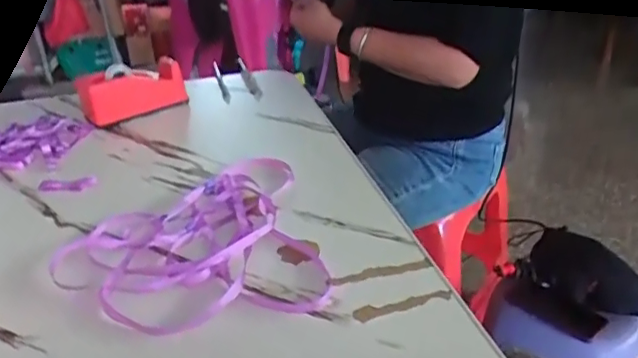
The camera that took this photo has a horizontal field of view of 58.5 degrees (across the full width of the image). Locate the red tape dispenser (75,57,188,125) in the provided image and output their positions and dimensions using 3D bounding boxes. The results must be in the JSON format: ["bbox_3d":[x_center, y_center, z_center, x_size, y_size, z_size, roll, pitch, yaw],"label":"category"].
[{"bbox_3d":[-0.287,-0.134,0.879,0.150,0.073,0.068,-19,33,-26],"label":"red tape dispenser"}]

